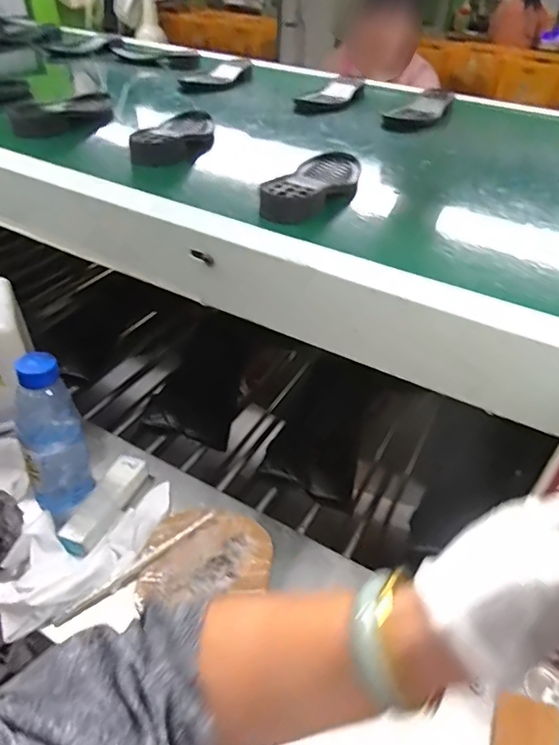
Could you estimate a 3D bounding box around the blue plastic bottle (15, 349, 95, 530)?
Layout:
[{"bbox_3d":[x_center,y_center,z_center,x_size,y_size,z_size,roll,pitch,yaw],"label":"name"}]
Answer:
[{"bbox_3d":[-0.259,0.074,0.573,0.070,0.193,0.061,-17,46,-25],"label":"blue plastic bottle"}]

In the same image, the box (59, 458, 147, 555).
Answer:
[{"bbox_3d":[-0.212,0.151,0.613,0.040,0.020,0.140,16,42,12],"label":"box"}]

